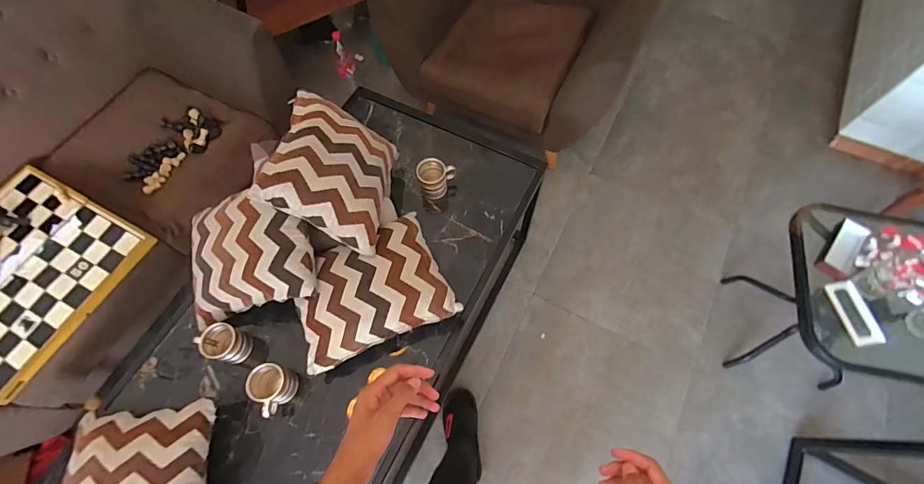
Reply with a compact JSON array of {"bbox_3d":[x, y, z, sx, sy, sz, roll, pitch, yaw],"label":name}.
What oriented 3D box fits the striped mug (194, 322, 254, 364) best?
[{"bbox_3d":[-0.534,0.231,0.941,0.083,0.088,0.078,23,66,13],"label":"striped mug"}]

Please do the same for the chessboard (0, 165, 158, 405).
[{"bbox_3d":[-1.201,0.079,1.117,0.480,0.050,0.499,29,72,6],"label":"chessboard"}]

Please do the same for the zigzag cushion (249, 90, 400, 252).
[{"bbox_3d":[-0.275,-0.170,0.931,0.271,0.110,0.328,29,62,-27],"label":"zigzag cushion"}]

